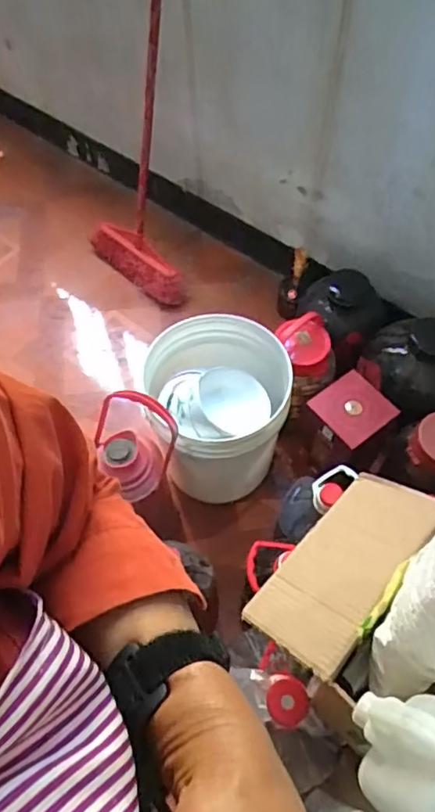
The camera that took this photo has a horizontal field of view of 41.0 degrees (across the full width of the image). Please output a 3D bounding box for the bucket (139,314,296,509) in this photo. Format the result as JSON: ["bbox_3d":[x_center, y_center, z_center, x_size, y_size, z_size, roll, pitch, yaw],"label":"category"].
[{"bbox_3d":[0.000,0.019,1.274,0.290,0.337,0.286,0,60,0],"label":"bucket"}]

